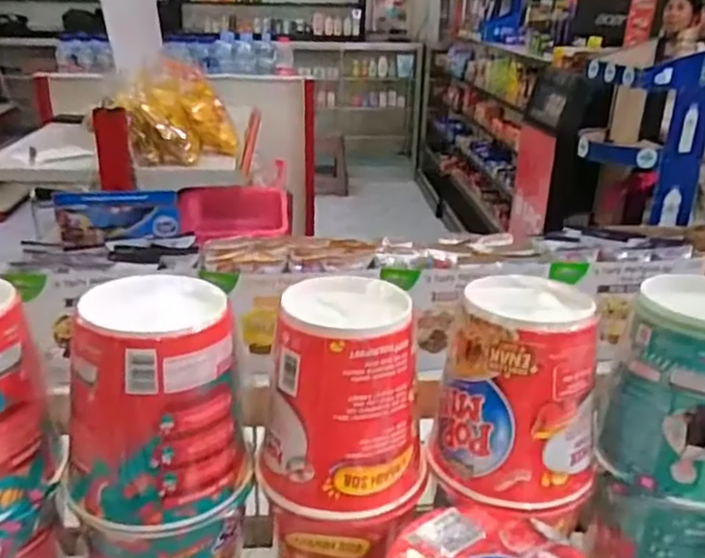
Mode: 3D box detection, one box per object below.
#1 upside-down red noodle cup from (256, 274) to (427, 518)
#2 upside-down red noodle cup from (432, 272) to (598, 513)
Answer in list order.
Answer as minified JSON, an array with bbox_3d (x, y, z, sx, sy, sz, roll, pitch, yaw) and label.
[{"bbox_3d":[-0.007,0.067,0.390,0.089,0.108,0.084,2,28,-1],"label":"upside-down red noodle cup"},{"bbox_3d":[0.102,0.062,0.402,0.091,0.106,0.091,1,24,0],"label":"upside-down red noodle cup"}]

